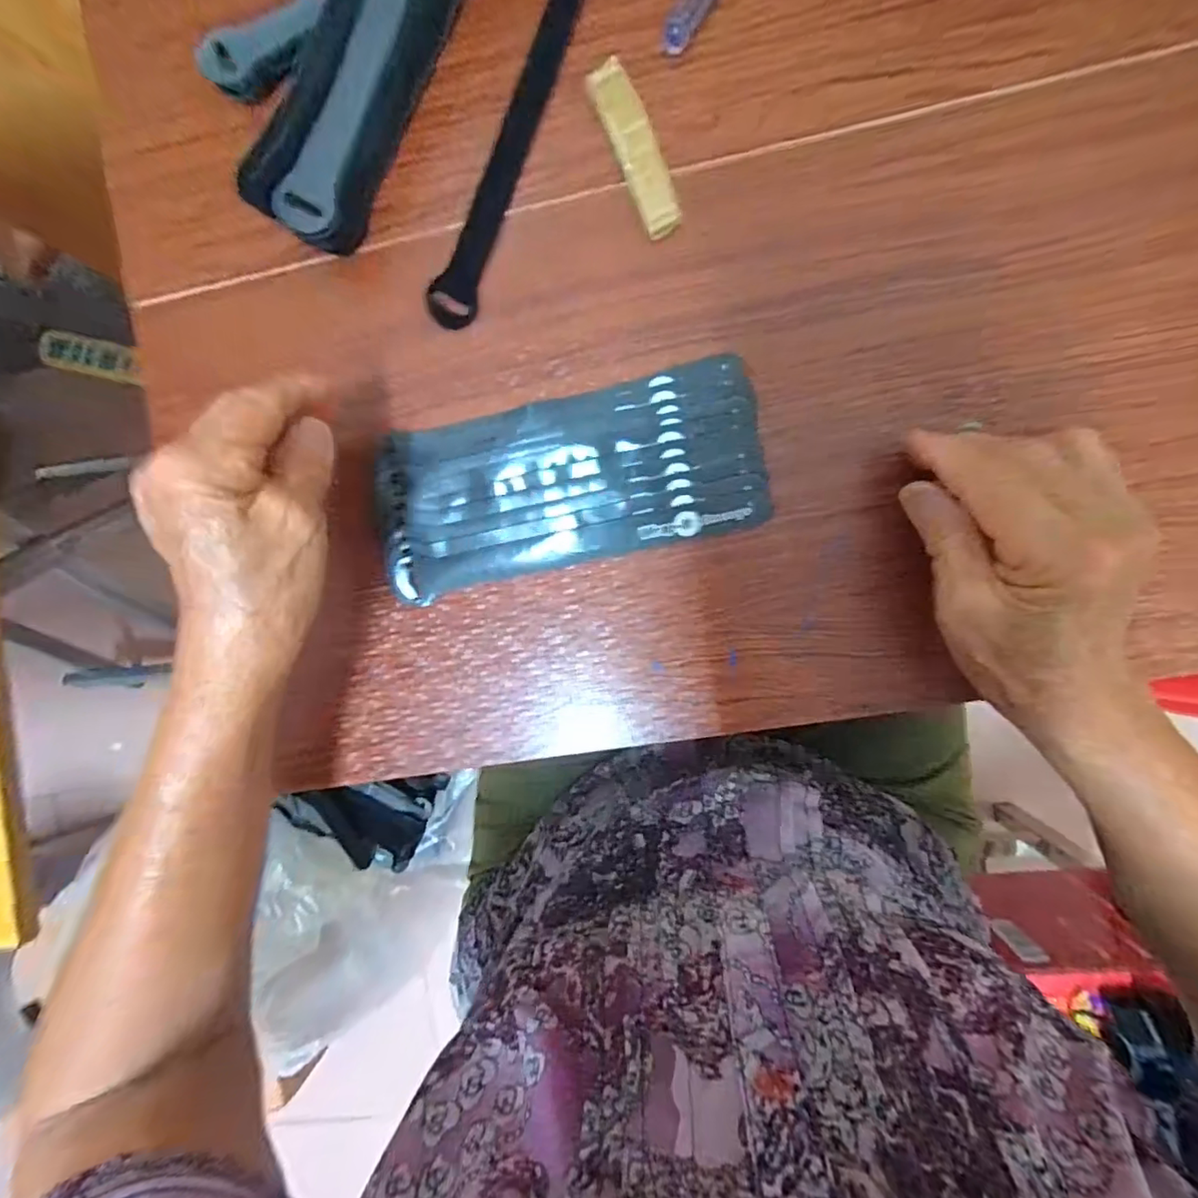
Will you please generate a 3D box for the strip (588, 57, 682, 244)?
[{"bbox_3d":[0.019,-0.225,0.274,0.020,0.006,0.085,-22,89,7],"label":"strip"}]

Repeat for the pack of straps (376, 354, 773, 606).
[{"bbox_3d":[-0.017,-0.061,0.286,0.199,0.011,0.085,-12,91,7],"label":"pack of straps"}]

